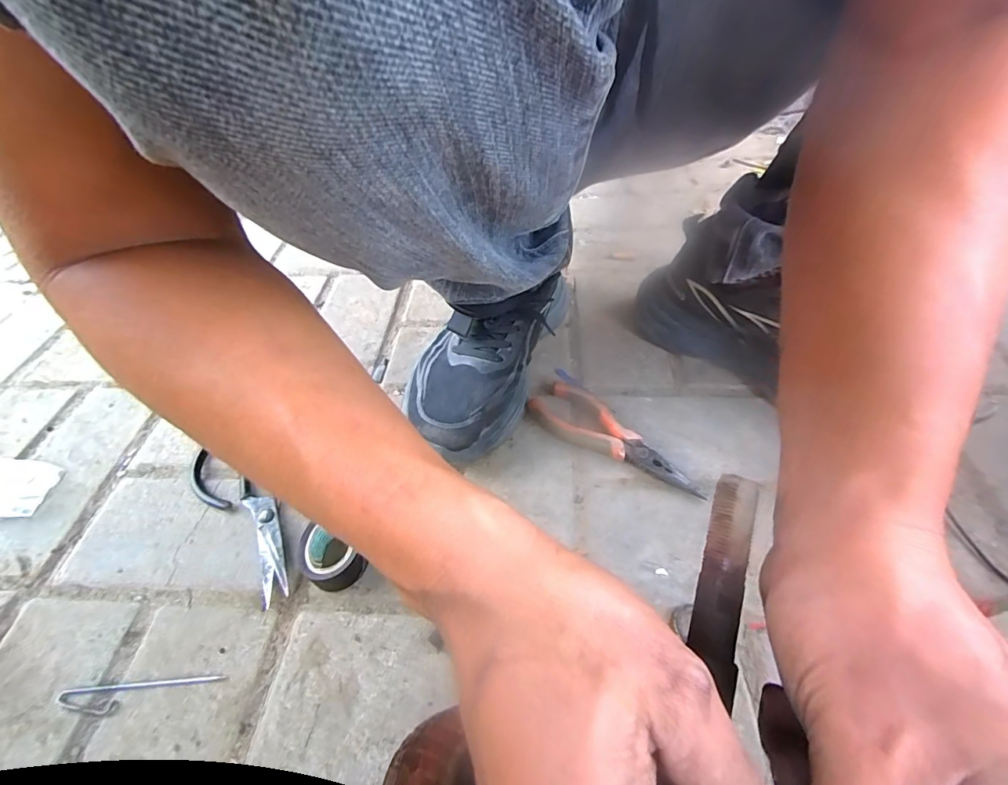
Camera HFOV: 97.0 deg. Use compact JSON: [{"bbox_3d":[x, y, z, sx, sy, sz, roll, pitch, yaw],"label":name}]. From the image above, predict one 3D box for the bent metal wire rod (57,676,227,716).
[{"bbox_3d":[-0.231,0.191,0.280,0.101,0.004,0.017,-5,49,0],"label":"bent metal wire rod"}]

